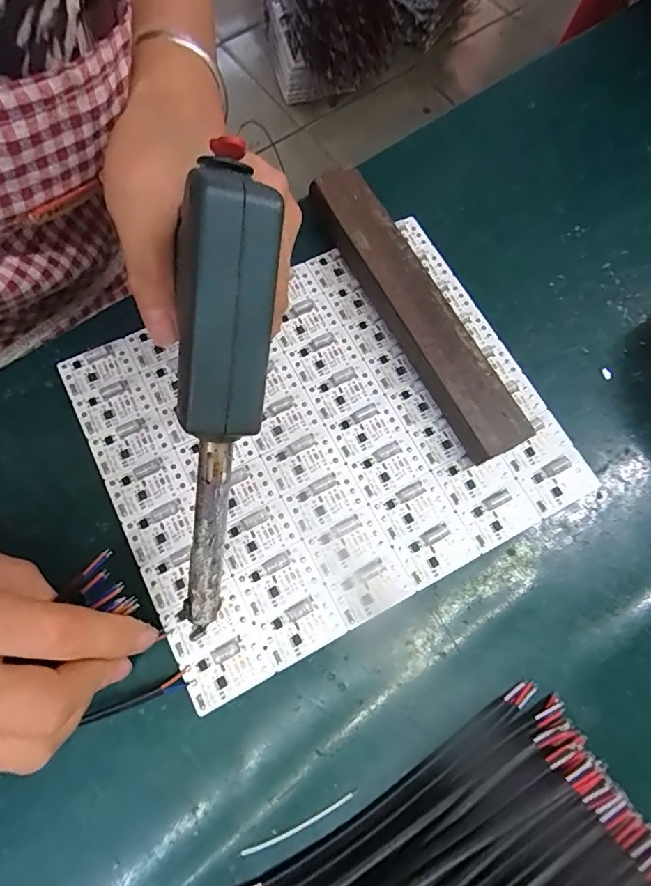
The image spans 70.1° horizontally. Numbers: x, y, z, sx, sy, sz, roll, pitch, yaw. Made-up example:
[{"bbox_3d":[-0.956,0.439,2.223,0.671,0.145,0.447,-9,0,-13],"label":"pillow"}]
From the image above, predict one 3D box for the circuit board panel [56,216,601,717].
[{"bbox_3d":[-0.001,-0.010,0.261,0.237,0.006,0.199,-26,76,-10],"label":"circuit board panel"}]

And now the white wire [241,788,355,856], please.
[{"bbox_3d":[-0.011,0.171,0.207,0.055,0.004,0.004,-22,75,-8],"label":"white wire"}]

